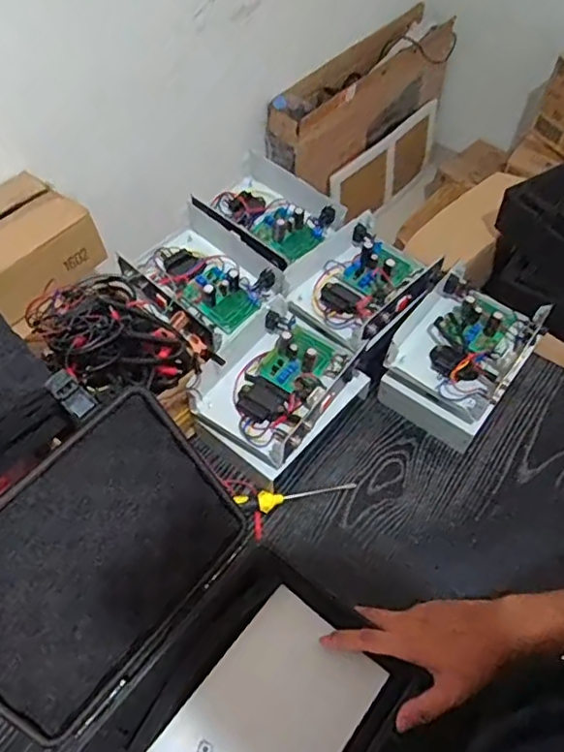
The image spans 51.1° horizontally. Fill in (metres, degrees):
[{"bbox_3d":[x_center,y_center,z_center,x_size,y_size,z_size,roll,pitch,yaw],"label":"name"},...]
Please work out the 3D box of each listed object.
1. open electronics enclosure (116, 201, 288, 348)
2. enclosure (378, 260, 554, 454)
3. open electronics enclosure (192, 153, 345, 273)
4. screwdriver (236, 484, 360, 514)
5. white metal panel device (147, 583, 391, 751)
[{"bbox_3d":[-0.112,-0.144,0.871,0.223,0.060,0.174,36,63,22],"label":"open electronics enclosure"},{"bbox_3d":[0.249,-0.030,0.840,0.168,0.106,0.210,33,62,20],"label":"enclosure"},{"bbox_3d":[-0.026,-0.254,0.944,0.203,0.062,0.174,32,61,20],"label":"open electronics enclosure"},{"bbox_3d":[0.020,0.155,0.758,0.157,0.022,0.025,-8,56,-5],"label":"screwdriver"},{"bbox_3d":[-0.010,0.330,0.578,0.141,0.015,0.201,34,62,21],"label":"white metal panel device"}]

